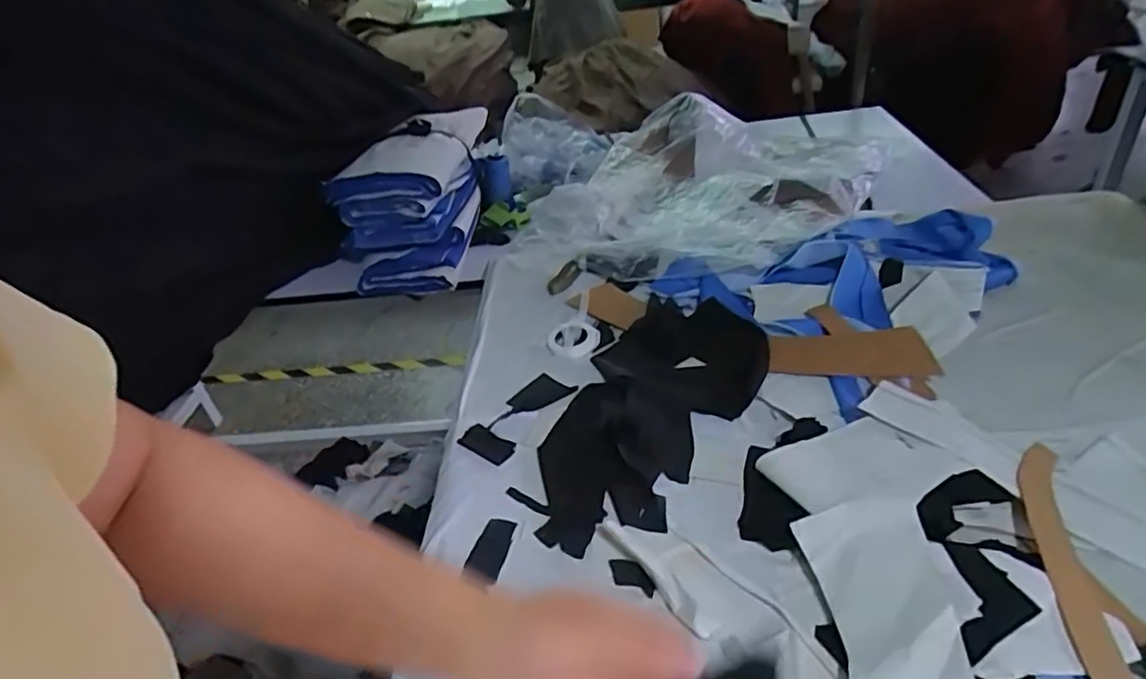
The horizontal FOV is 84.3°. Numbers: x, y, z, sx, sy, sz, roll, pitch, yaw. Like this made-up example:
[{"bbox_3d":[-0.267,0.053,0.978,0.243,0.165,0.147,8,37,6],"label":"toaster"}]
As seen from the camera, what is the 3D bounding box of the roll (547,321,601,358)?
[{"bbox_3d":[0.001,0.000,0.750,0.060,0.014,0.060,-5,36,4],"label":"roll"}]

